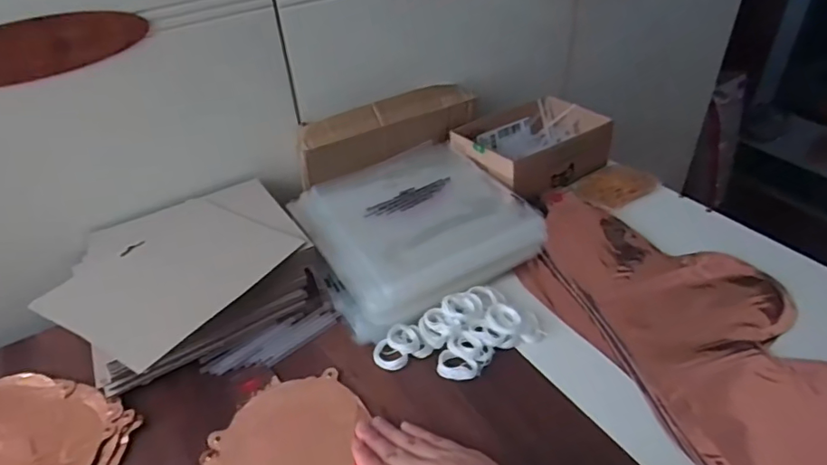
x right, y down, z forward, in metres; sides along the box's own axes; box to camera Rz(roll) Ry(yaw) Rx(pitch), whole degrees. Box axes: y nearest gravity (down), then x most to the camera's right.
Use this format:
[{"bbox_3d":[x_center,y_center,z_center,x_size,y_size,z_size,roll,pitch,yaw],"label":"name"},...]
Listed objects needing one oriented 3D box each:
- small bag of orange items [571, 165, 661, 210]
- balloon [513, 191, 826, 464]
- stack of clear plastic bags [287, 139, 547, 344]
[{"bbox_3d":[0.265,-0.062,0.687,0.094,0.014,0.065,-23,42,-23],"label":"small bag of orange items"},{"bbox_3d":[0.280,0.087,0.504,0.219,0.018,0.412,-17,40,-17],"label":"balloon"},{"bbox_3d":[-0.002,-0.006,0.620,0.243,0.054,0.221,-23,42,-23],"label":"stack of clear plastic bags"}]

